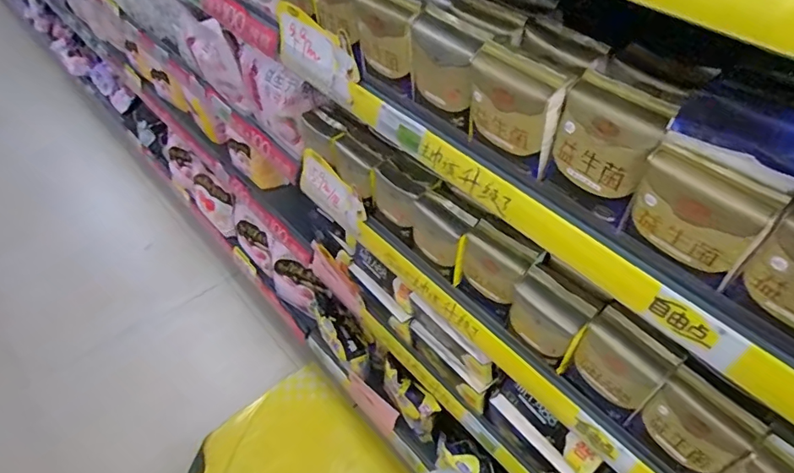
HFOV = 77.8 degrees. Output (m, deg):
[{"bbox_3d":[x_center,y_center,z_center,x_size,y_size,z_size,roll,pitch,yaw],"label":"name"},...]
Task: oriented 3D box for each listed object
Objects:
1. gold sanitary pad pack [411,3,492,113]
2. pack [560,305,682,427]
[{"bbox_3d":[0.053,-0.176,0.505,0.034,0.083,0.092,-28,54,-26],"label":"gold sanitary pad pack"},{"bbox_3d":[0.251,0.156,0.570,0.048,0.116,0.090,-28,54,-25],"label":"pack"}]

